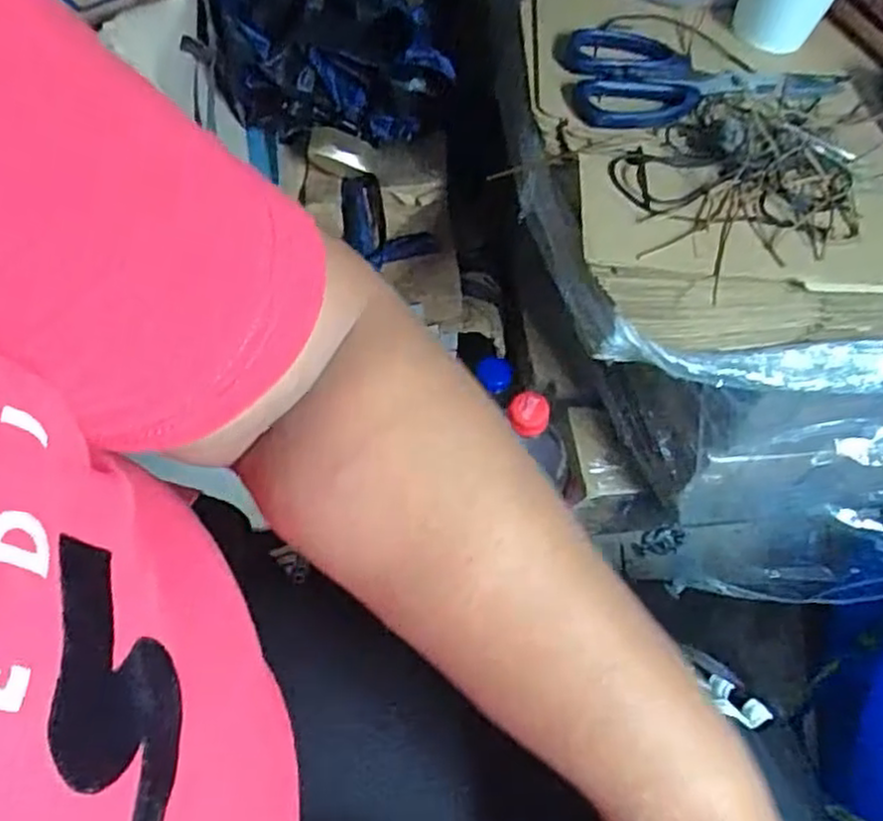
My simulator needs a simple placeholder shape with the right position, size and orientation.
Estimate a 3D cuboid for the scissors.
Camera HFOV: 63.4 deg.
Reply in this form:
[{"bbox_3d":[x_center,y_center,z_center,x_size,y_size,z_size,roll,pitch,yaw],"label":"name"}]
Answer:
[{"bbox_3d":[0.169,-0.213,0.450,0.179,0.011,0.078,-5,59,-5],"label":"scissors"}]

